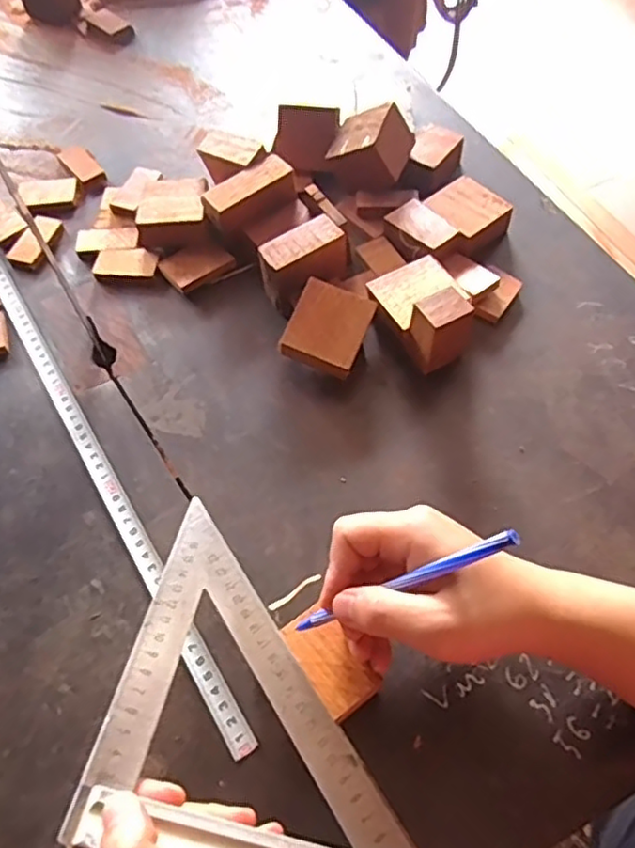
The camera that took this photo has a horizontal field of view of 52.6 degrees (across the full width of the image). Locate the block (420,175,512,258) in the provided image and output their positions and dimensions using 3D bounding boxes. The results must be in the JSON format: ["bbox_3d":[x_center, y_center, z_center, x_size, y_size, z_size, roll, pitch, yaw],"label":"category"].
[{"bbox_3d":[0.128,-0.175,0.552,0.054,0.030,0.065,-38,64,-19],"label":"block"}]

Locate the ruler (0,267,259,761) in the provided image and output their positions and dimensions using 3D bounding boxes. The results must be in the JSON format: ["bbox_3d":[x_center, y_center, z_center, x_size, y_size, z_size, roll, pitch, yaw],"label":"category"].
[{"bbox_3d":[-0.170,0.015,0.471,0.016,0.004,0.476,-29,62,-16],"label":"ruler"}]

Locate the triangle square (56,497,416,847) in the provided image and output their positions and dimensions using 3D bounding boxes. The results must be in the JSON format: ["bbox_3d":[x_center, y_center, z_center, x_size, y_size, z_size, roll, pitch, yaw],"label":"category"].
[{"bbox_3d":[-0.055,0.162,0.320,0.130,0.012,0.248,-18,56,-33],"label":"triangle square"}]

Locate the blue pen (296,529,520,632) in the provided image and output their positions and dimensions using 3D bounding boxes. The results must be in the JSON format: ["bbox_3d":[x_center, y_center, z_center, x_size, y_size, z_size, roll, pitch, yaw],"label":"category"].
[{"bbox_3d":[0.040,0.082,0.327,0.137,0.005,0.008,-33,53,30],"label":"blue pen"}]

